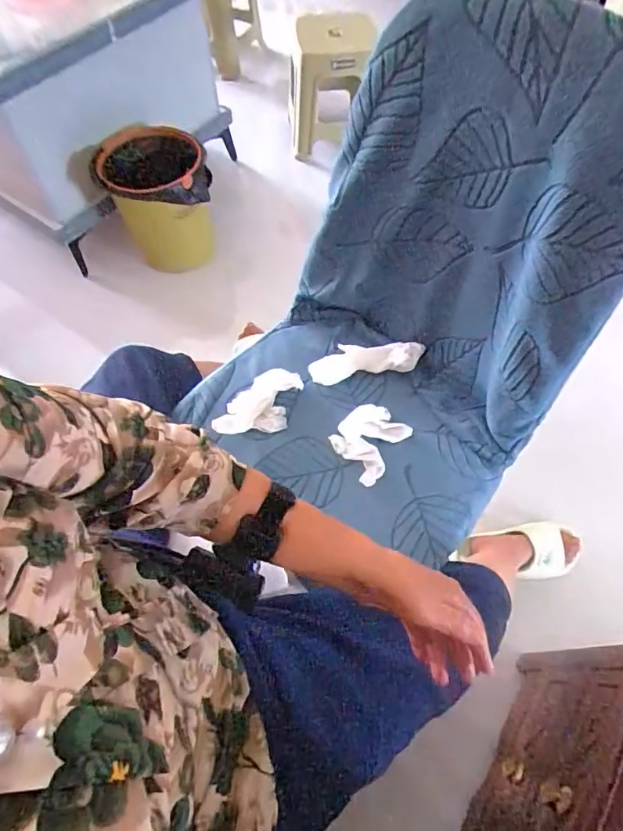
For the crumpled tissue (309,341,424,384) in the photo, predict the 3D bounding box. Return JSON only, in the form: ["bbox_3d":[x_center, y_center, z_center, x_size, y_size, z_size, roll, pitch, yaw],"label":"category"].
[{"bbox_3d":[0.077,-0.081,0.685,0.157,0.037,0.050,-4,62,-2],"label":"crumpled tissue"}]

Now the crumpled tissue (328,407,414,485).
[{"bbox_3d":[0.078,0.025,0.624,0.084,0.048,0.102,39,69,18],"label":"crumpled tissue"}]

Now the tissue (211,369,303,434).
[{"bbox_3d":[-0.065,-0.011,0.648,0.069,0.040,0.130,29,66,15],"label":"tissue"}]

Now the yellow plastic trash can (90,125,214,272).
[{"bbox_3d":[-0.413,-0.578,1.335,0.267,0.313,0.269,0,62,0],"label":"yellow plastic trash can"}]

